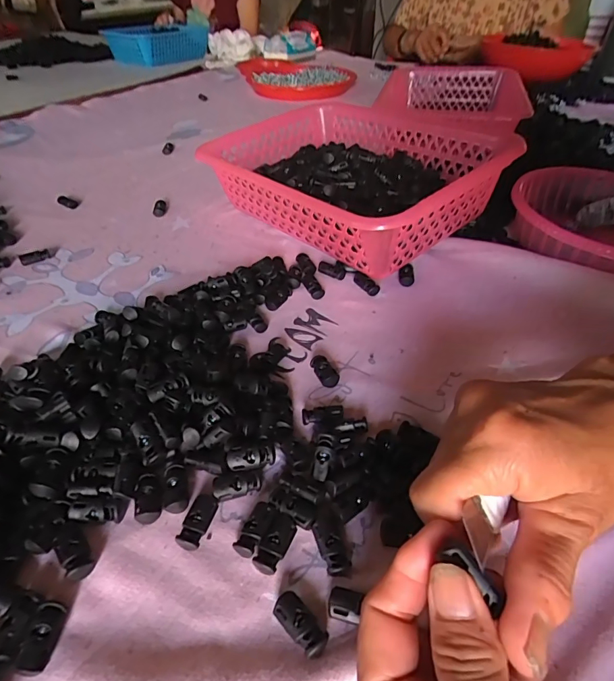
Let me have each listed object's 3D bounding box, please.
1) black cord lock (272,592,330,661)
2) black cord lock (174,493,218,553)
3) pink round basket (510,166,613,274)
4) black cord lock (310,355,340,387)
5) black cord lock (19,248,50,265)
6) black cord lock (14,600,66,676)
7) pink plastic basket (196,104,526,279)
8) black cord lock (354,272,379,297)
[{"bbox_3d":[-0.003,0.131,0.200,0.014,0.009,0.029,-33,51,-31],"label":"black cord lock"},{"bbox_3d":[-0.059,0.099,0.236,0.013,0.008,0.028,11,43,13],"label":"black cord lock"},{"bbox_3d":[0.285,-0.114,0.420,0.158,0.053,0.167,0,41,0],"label":"pink round basket"},{"bbox_3d":[0.014,0.023,0.320,0.015,0.008,0.028,-16,43,-17],"label":"black cord lock"},{"bbox_3d":[-0.284,-0.087,0.449,0.029,0.009,0.012,-17,46,-19],"label":"black cord lock"},{"bbox_3d":[-0.120,0.135,0.195,0.012,0.010,0.027,3,41,4],"label":"black cord lock"},{"bbox_3d":[0.042,-0.176,0.483,0.215,0.101,0.297,-31,49,-30],"label":"pink plastic basket"},{"bbox_3d":[0.056,-0.054,0.409,0.011,0.010,0.031,-26,47,-26],"label":"black cord lock"}]

